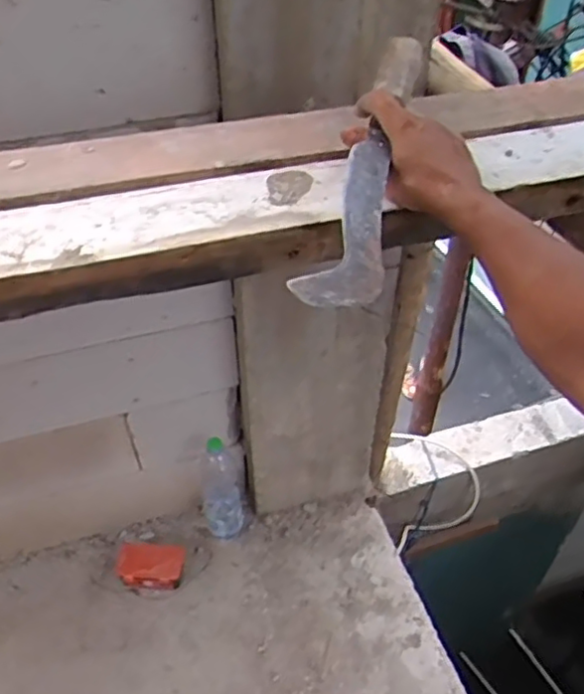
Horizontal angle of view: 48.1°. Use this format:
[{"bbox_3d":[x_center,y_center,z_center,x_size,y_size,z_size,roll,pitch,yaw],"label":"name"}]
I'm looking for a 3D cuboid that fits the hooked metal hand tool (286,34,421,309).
[{"bbox_3d":[0.072,-0.169,0.570,0.056,0.025,0.377,10,52,9],"label":"hooked metal hand tool"}]

